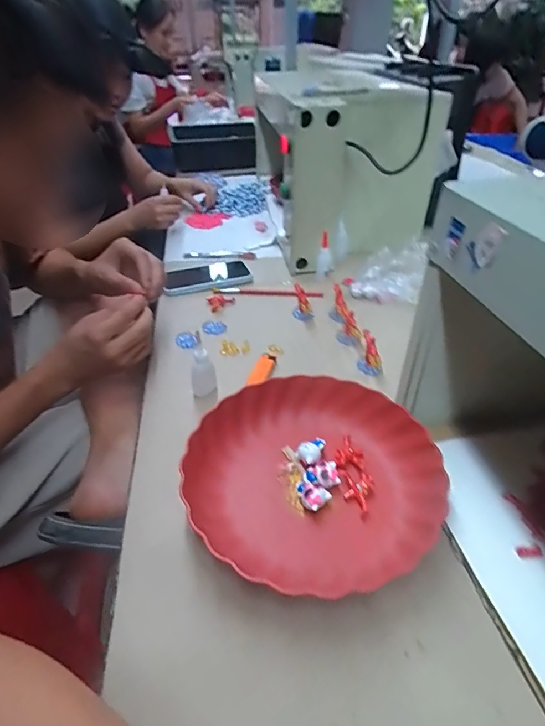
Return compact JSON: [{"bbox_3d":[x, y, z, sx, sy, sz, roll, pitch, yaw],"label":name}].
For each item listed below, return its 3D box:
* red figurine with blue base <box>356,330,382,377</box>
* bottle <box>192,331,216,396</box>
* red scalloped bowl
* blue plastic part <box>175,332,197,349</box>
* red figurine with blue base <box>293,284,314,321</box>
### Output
[{"bbox_3d":[0.134,-0.013,0.585,0.025,0.053,0.041,-21,42,-18],"label":"red figurine with blue base"},{"bbox_3d":[-0.090,0.003,0.530,0.032,0.086,0.021,-12,39,-14],"label":"bottle"},{"bbox_3d":[0.045,0.106,0.431,0.235,0.051,0.226,-1,37,1],"label":"red scalloped bowl"},{"bbox_3d":[-0.133,-0.034,0.653,0.031,0.014,0.033,-9,38,-11],"label":"blue plastic part"},{"bbox_3d":[0.050,-0.101,0.692,0.031,0.048,0.034,0,37,1],"label":"red figurine with blue base"}]

